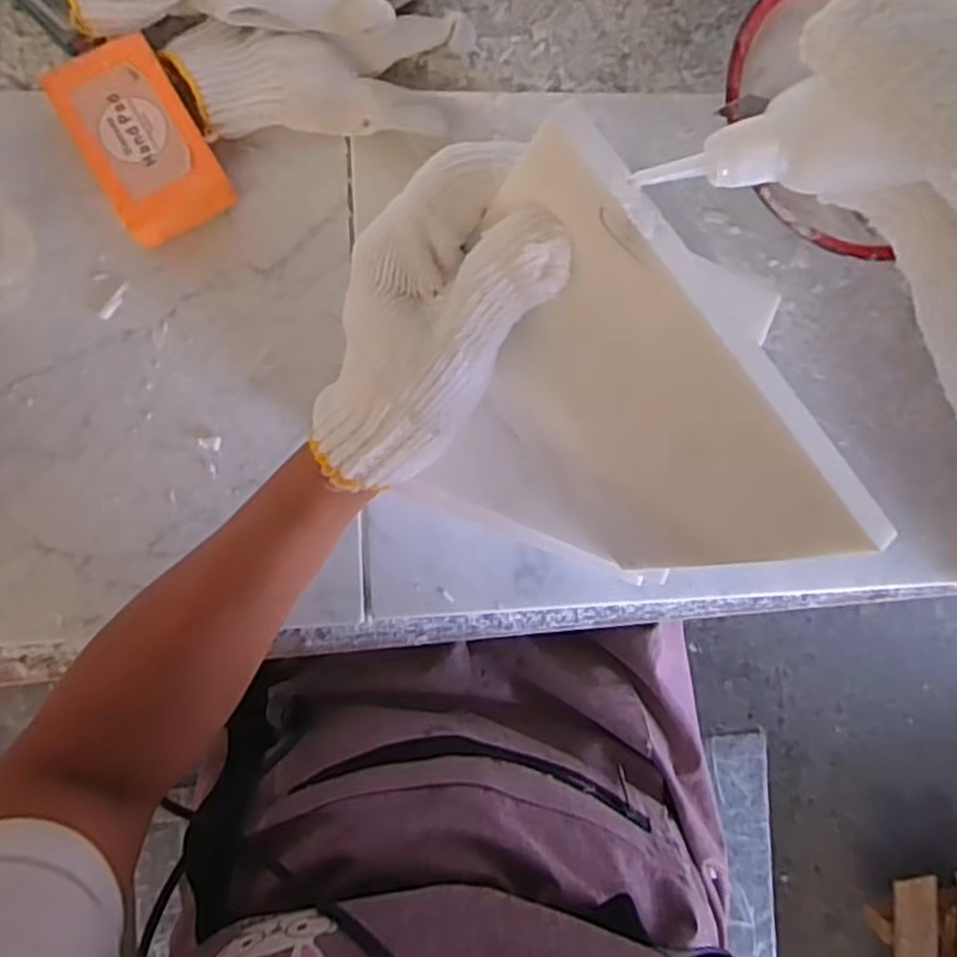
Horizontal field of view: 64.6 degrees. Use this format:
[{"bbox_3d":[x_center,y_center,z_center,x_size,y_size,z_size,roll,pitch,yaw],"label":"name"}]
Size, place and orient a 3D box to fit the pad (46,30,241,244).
[{"bbox_3d":[-0.181,-0.183,0.412,0.058,0.034,0.097,-29,92,-3],"label":"pad"}]

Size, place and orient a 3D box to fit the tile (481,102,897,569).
[{"bbox_3d":[0.049,-0.027,0.279,0.010,0.156,0.148,-38,92,-18],"label":"tile"}]

